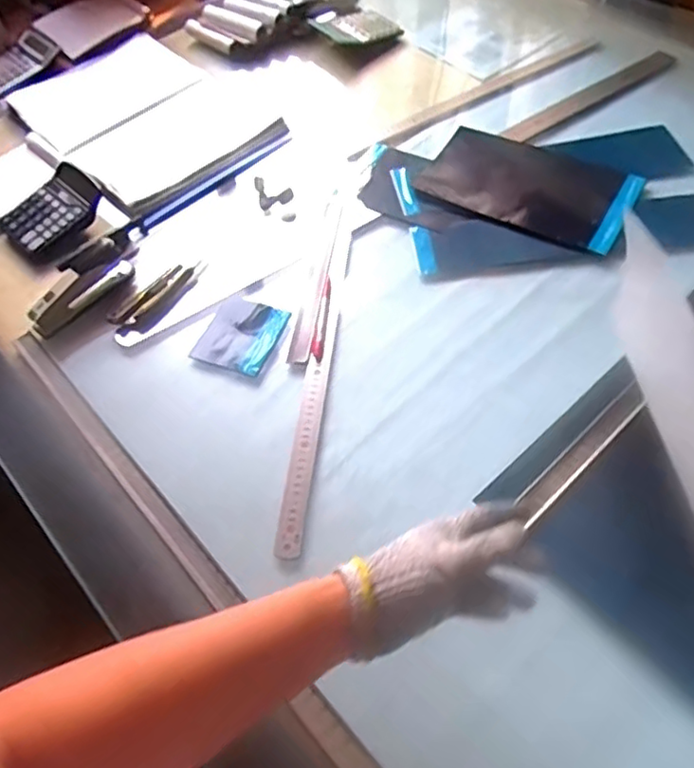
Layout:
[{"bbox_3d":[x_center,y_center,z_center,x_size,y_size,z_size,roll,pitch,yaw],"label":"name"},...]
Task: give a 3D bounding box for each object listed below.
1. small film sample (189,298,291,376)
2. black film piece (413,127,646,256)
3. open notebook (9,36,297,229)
[{"bbox_3d":[-0.136,-0.065,0.810,0.105,0.004,0.106,20,60,19],"label":"small film sample"},{"bbox_3d":[0.271,-0.299,0.941,0.299,0.007,0.181,27,62,23],"label":"black film piece"},{"bbox_3d":[-0.348,-0.484,1.112,0.337,0.061,0.532,-39,60,-20],"label":"open notebook"}]

